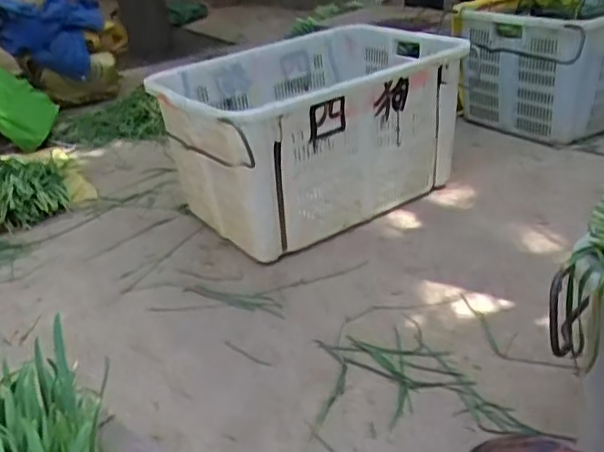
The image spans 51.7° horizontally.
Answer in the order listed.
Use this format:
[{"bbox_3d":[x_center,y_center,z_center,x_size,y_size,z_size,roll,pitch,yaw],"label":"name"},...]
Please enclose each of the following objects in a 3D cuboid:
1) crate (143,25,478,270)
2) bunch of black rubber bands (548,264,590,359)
[{"bbox_3d":[0.045,-0.207,1.458,0.670,0.432,0.381,-25,34,-34],"label":"crate"},{"bbox_3d":[0.281,0.094,0.673,0.028,0.104,0.037,-27,35,-36],"label":"bunch of black rubber bands"}]

